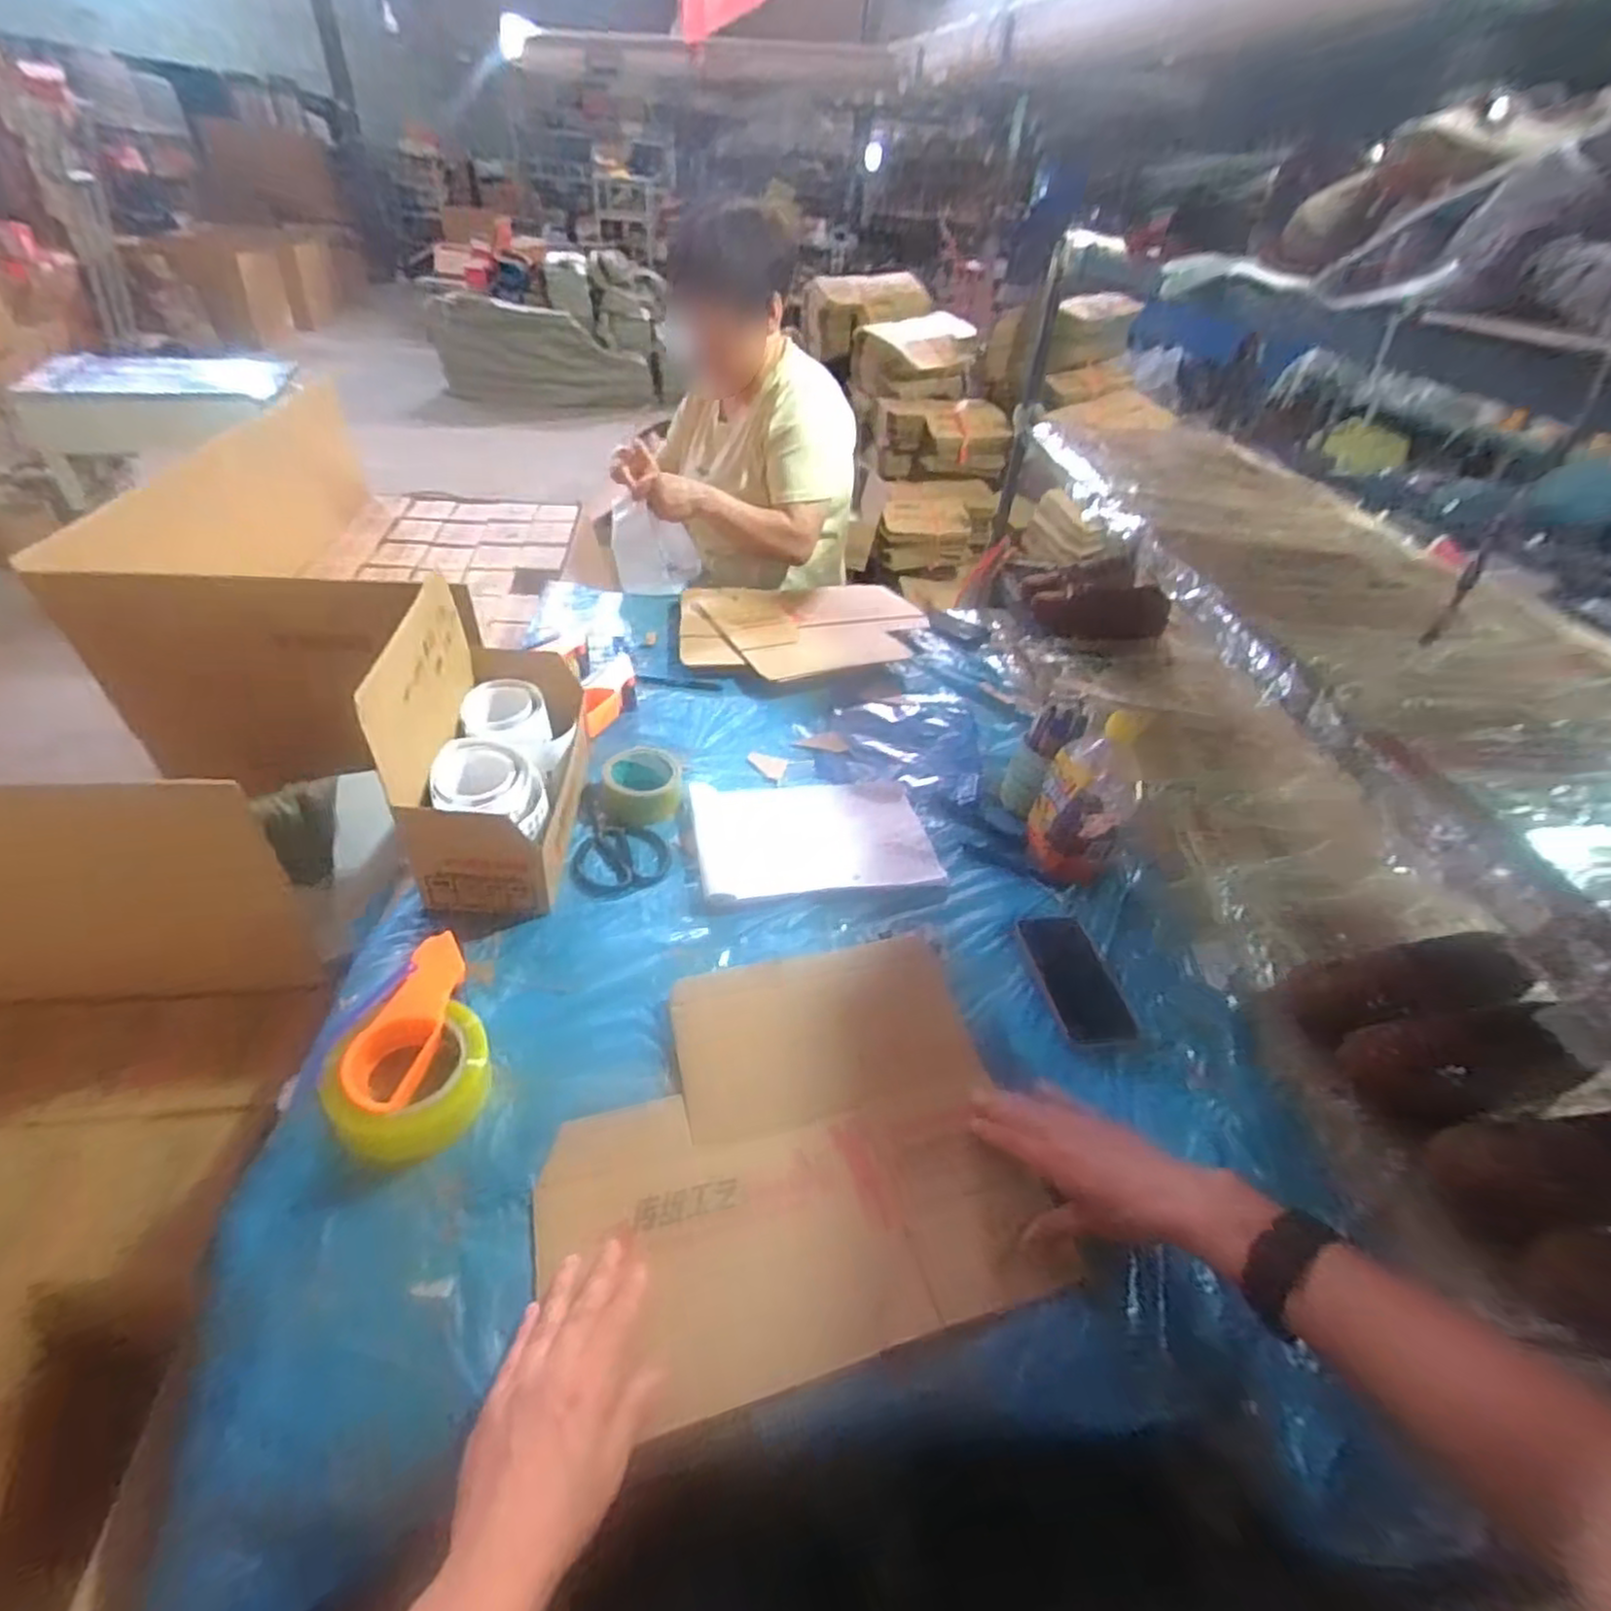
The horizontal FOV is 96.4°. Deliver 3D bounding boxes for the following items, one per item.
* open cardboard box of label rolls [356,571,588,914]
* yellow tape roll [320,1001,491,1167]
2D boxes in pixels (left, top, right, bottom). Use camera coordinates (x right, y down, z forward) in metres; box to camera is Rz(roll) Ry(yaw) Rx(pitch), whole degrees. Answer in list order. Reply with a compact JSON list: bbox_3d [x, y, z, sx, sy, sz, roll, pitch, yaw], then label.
[{"bbox_3d":[-0.316,-0.077,0.756,0.128,0.246,0.301,0,41,-8],"label":"open cardboard box of label rolls"},{"bbox_3d":[-0.302,0.218,0.555,0.108,0.059,0.098,-9,43,-18],"label":"yellow tape roll"}]

